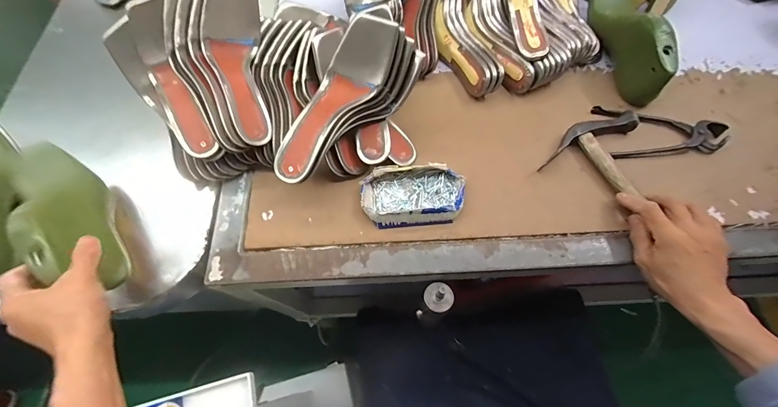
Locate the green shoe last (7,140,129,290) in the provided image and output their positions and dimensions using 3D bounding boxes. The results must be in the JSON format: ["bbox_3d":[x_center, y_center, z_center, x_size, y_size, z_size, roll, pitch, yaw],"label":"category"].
[{"bbox_3d":[-0.386,0.012,0.399,0.072,0.084,0.222,-38,63,-14],"label":"green shoe last"}]

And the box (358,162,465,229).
[{"bbox_3d":[0.032,-0.011,0.449,0.133,0.028,0.080,-4,65,0],"label":"box"}]

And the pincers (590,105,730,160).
[{"bbox_3d":[0.394,-0.107,0.488,0.165,0.020,0.092,0,65,2],"label":"pincers"}]

